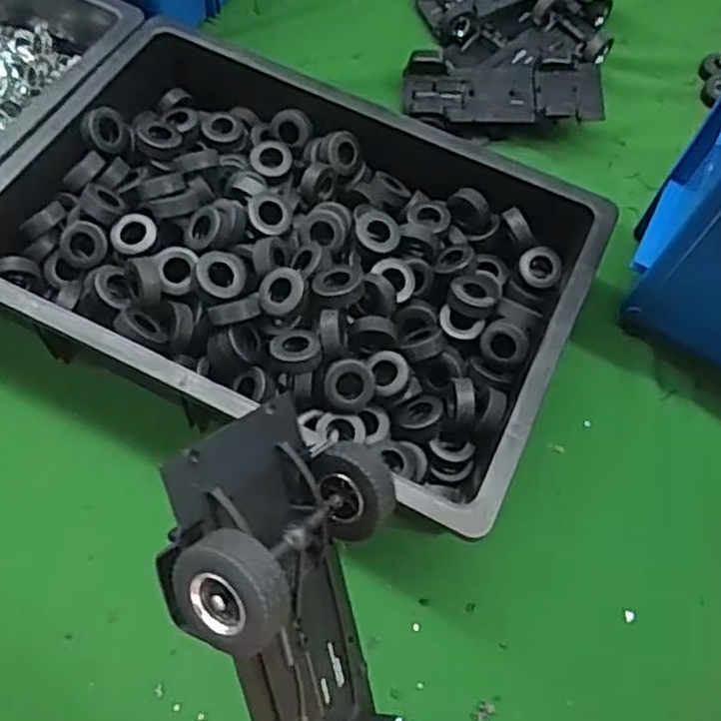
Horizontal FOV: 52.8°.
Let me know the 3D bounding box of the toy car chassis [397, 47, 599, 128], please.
[{"bbox_3d":[0.141,-0.265,0.728,0.193,0.038,0.097,3,62,-4],"label":"toy car chassis"}]

